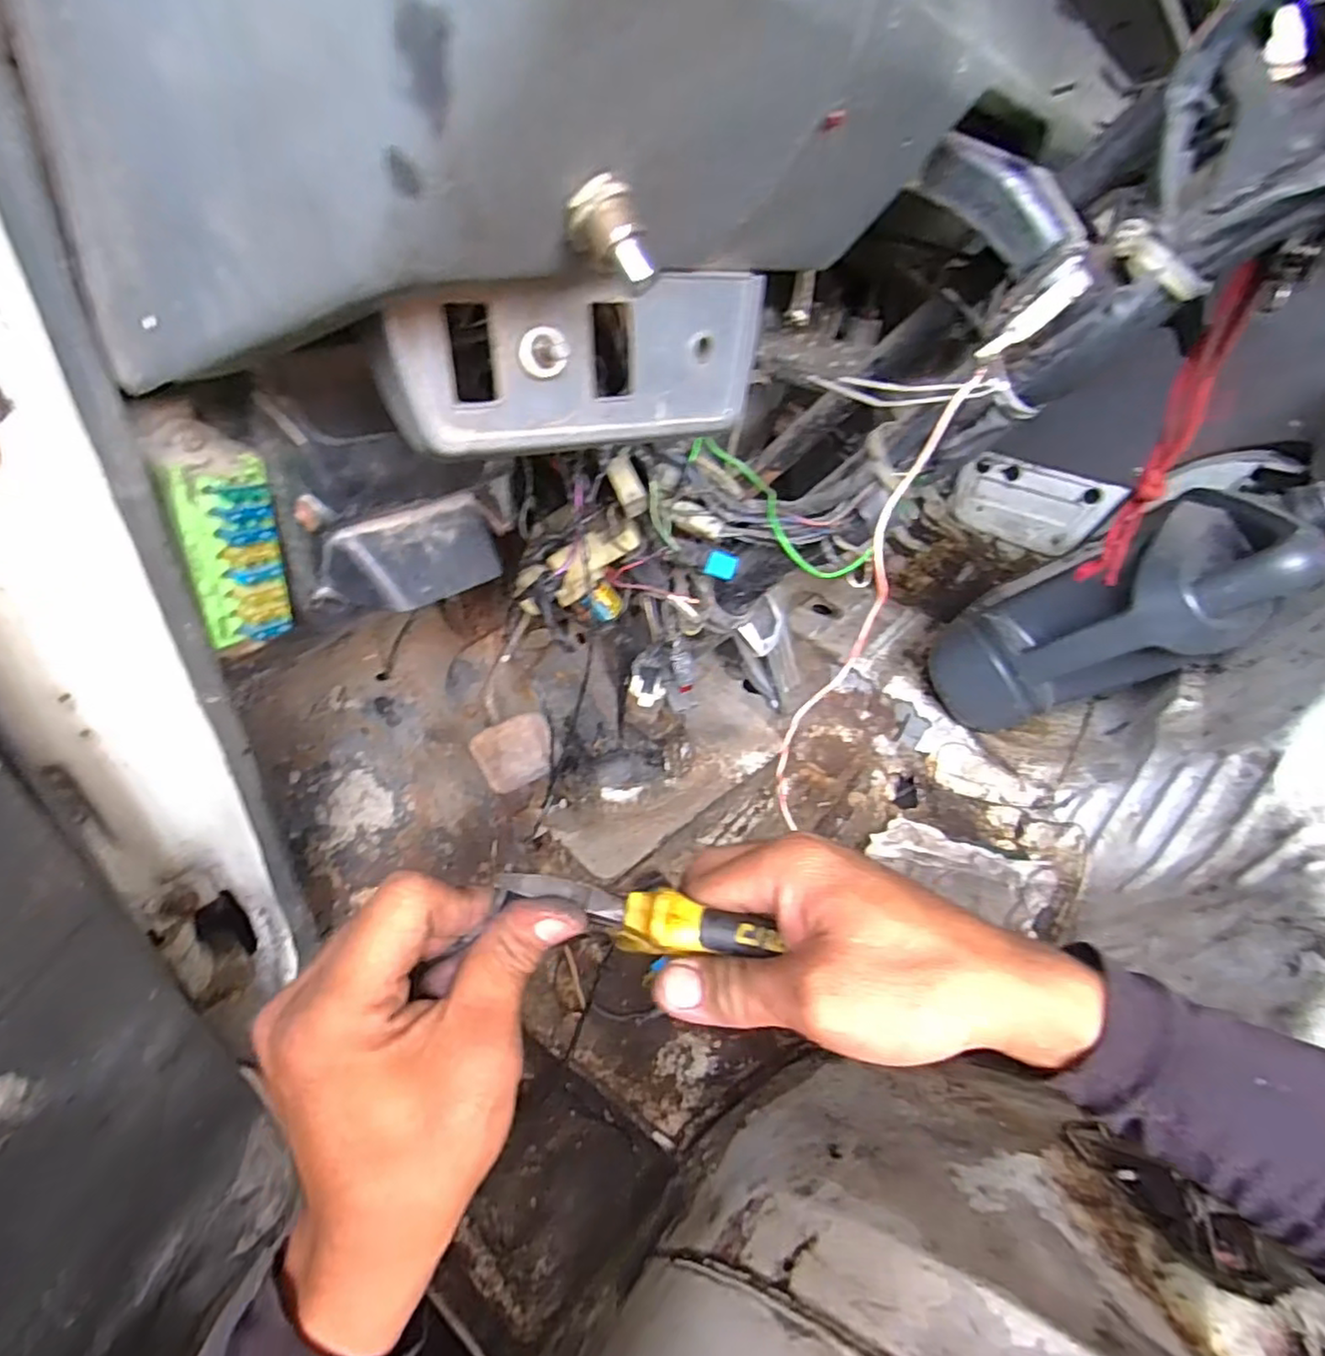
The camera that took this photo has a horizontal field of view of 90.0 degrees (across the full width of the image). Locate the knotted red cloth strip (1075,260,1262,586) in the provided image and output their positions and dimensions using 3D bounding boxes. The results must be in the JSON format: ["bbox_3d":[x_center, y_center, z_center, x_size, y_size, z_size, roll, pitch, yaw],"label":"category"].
[{"bbox_3d":[0.294,-0.135,0.387,0.022,0.176,0.025,28,42,27],"label":"knotted red cloth strip"}]

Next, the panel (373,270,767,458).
[{"bbox_3d":[-0.025,-0.110,0.232,0.138,0.052,0.015,-15,42,-26],"label":"panel"}]

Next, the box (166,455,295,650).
[{"bbox_3d":[-0.197,-0.057,0.306,0.038,0.081,0.026,-14,41,-24],"label":"box"}]

